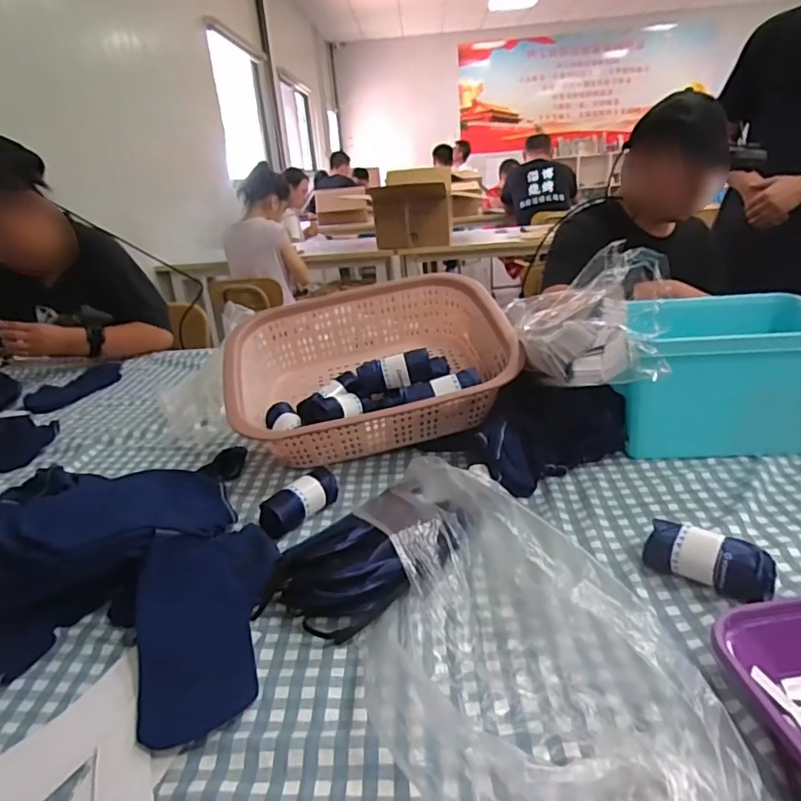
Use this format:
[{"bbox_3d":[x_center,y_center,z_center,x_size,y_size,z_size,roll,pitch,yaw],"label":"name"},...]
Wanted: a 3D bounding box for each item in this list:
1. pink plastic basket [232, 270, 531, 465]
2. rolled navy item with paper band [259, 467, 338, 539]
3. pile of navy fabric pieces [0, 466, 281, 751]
[{"bbox_3d":[-0.044,-0.037,0.791,0.373,0.173,0.252,-8,23,-7],"label":"pink plastic basket"},{"bbox_3d":[-0.110,0.113,0.619,0.094,0.041,0.033,-24,29,-38],"label":"rolled navy item with paper band"},{"bbox_3d":[-0.292,0.145,0.505,0.361,0.097,0.263,-3,23,5],"label":"pile of navy fabric pieces"}]

